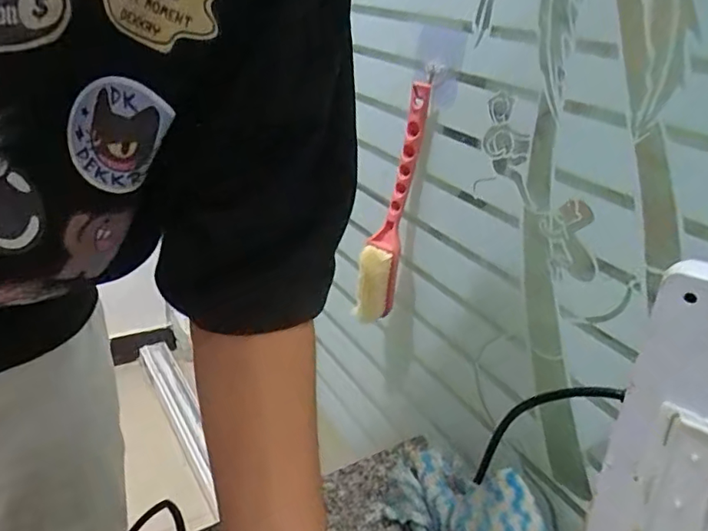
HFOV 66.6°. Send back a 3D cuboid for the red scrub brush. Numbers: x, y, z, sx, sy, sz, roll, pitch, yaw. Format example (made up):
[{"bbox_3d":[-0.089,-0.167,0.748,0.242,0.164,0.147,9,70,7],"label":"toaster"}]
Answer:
[{"bbox_3d":[0.030,-0.046,0.468,0.033,0.207,0.040,14,25,10],"label":"red scrub brush"}]

